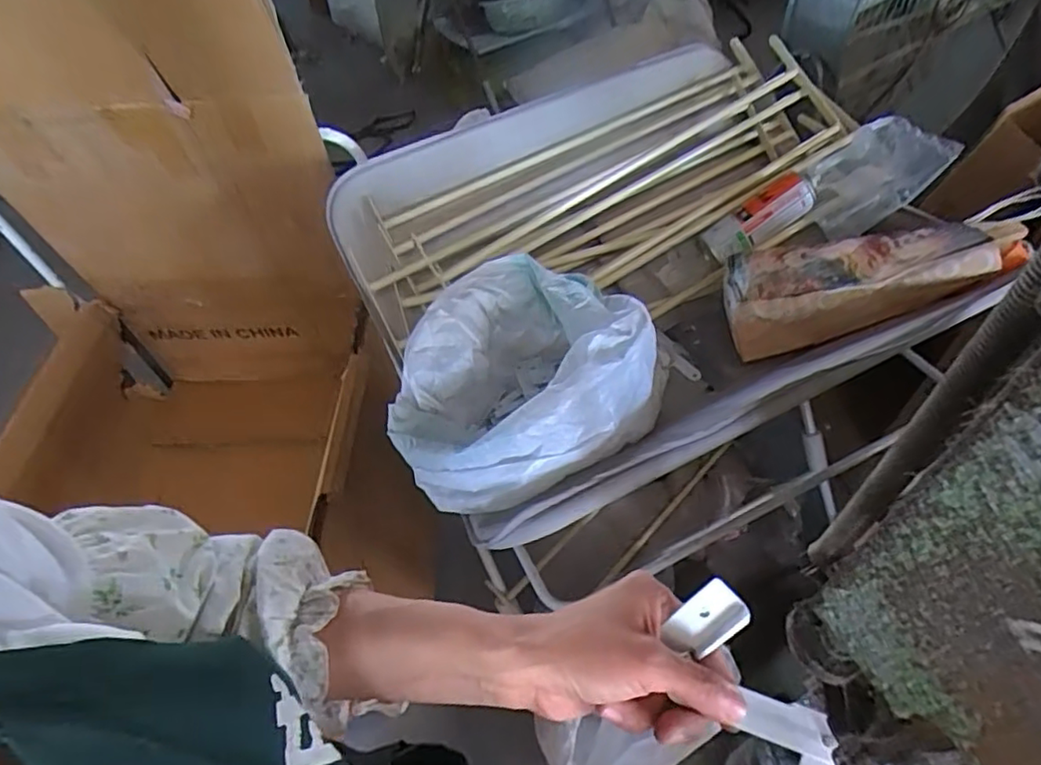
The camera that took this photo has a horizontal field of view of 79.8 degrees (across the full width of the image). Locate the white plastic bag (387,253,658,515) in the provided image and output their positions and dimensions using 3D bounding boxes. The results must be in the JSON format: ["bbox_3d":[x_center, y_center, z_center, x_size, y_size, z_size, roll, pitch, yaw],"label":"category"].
[{"bbox_3d":[0.003,0.020,0.693,0.244,0.212,0.269,24,59,22],"label":"white plastic bag"}]

